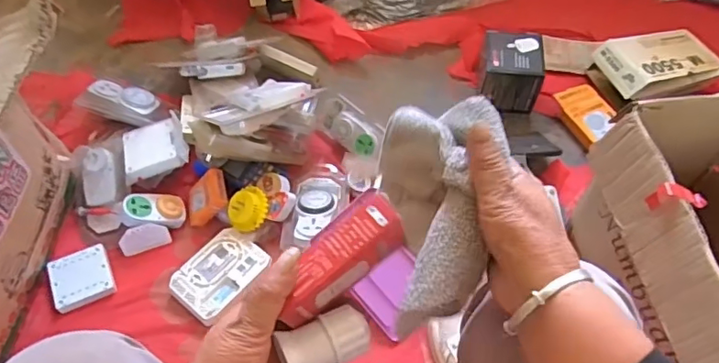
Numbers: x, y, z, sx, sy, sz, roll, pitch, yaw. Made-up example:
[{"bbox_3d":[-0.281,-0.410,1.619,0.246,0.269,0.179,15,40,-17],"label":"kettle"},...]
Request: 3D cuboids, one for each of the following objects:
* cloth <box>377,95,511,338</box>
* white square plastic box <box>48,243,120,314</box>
[{"bbox_3d":[0.060,0.022,0.388,0.084,0.088,0.149,2,56,1],"label":"cloth"},{"bbox_3d":[-0.436,0.152,0.853,0.090,0.031,0.084,-23,59,-16],"label":"white square plastic box"}]

